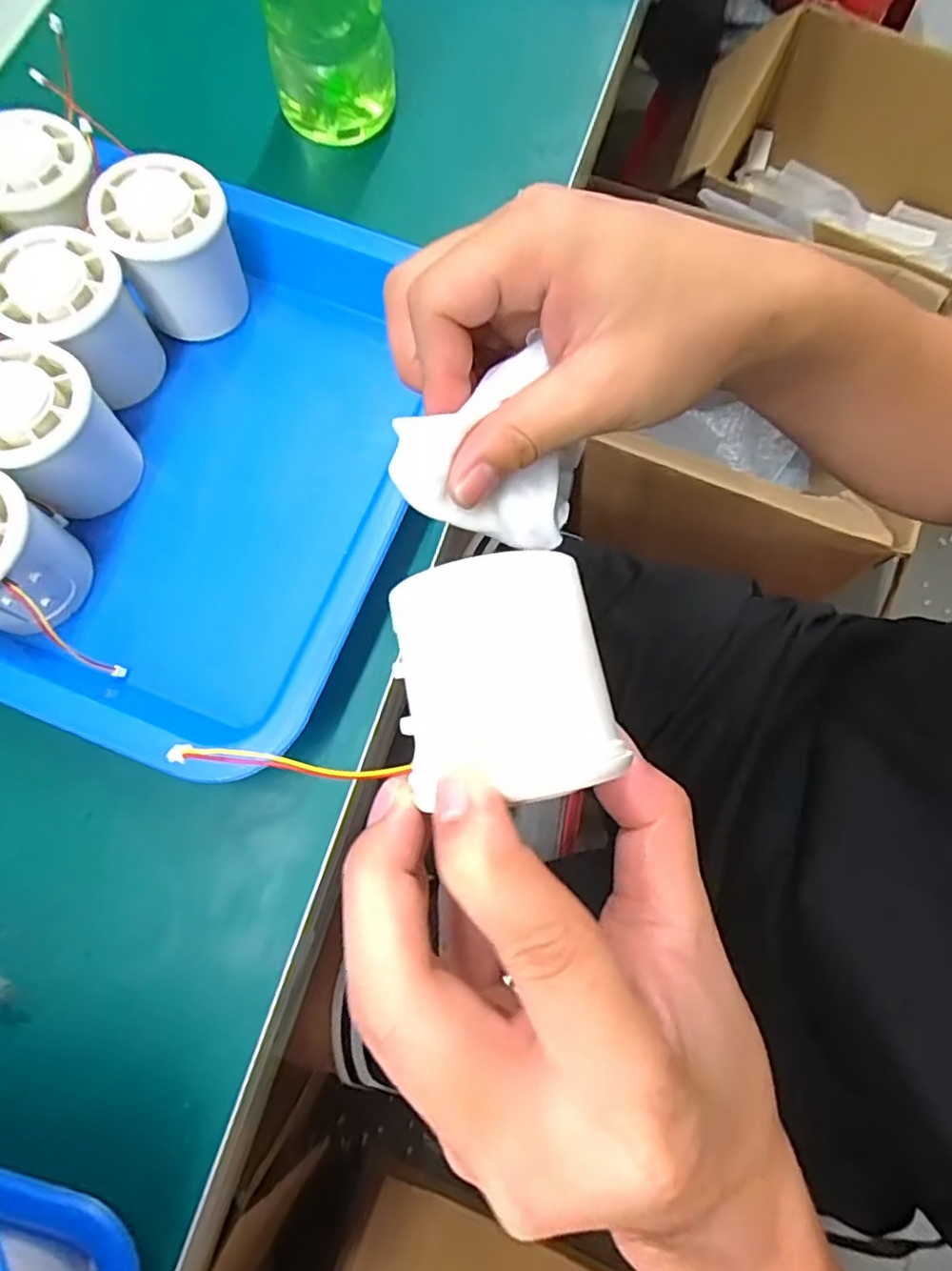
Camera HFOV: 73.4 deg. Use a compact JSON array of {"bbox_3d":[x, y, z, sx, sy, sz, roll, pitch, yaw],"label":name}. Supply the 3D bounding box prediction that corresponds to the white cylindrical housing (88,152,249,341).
[{"bbox_3d":[-0.139,-0.180,0.303,0.053,0.056,0.051,0,73,0],"label":"white cylindrical housing"}]

